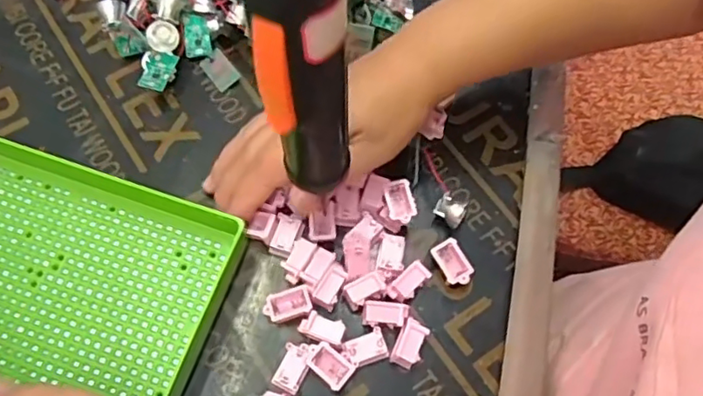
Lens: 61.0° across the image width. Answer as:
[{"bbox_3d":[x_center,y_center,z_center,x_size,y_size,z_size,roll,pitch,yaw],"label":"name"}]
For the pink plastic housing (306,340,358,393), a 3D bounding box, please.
[{"bbox_3d":[-0.014,0.104,0.372,0.031,0.014,0.019,35,70,13],"label":"pink plastic housing"}]

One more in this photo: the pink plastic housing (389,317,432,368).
[{"bbox_3d":[0.038,0.093,0.378,0.016,0.016,0.029,23,68,8],"label":"pink plastic housing"}]

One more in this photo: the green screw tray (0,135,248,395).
[{"bbox_3d":[-0.205,0.044,0.377,0.236,0.035,0.144,17,67,6],"label":"green screw tray"}]

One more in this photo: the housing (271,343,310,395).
[{"bbox_3d":[-0.036,0.106,0.372,0.018,0.014,0.029,20,68,7],"label":"housing"}]

